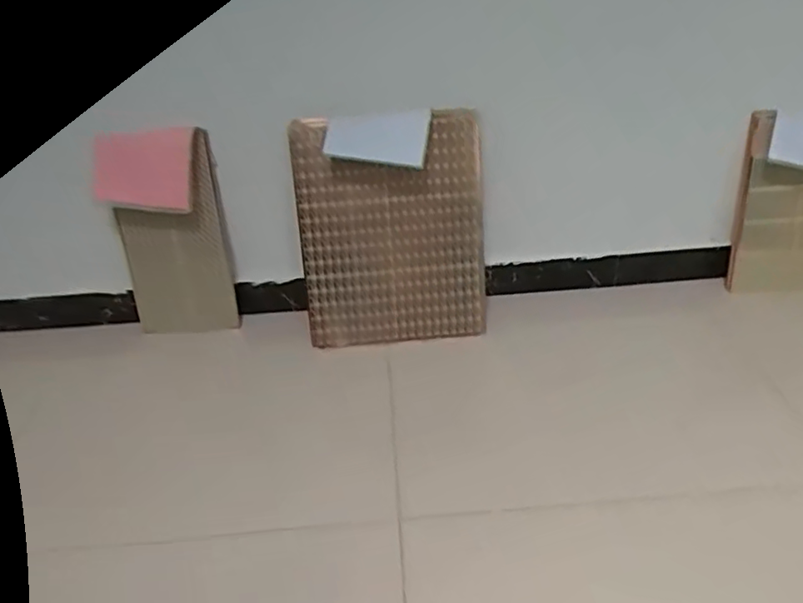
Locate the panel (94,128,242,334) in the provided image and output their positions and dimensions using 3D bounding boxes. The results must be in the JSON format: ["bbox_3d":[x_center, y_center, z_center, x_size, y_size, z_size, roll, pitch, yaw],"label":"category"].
[{"bbox_3d":[-0.519,-0.135,1.425,0.250,0.514,0.077,2,39,-2],"label":"panel"}]

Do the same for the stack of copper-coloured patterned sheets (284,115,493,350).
[{"bbox_3d":[-0.017,-0.135,1.402,0.412,0.487,0.101,-6,32,-3],"label":"stack of copper-coloured patterned sheets"}]

